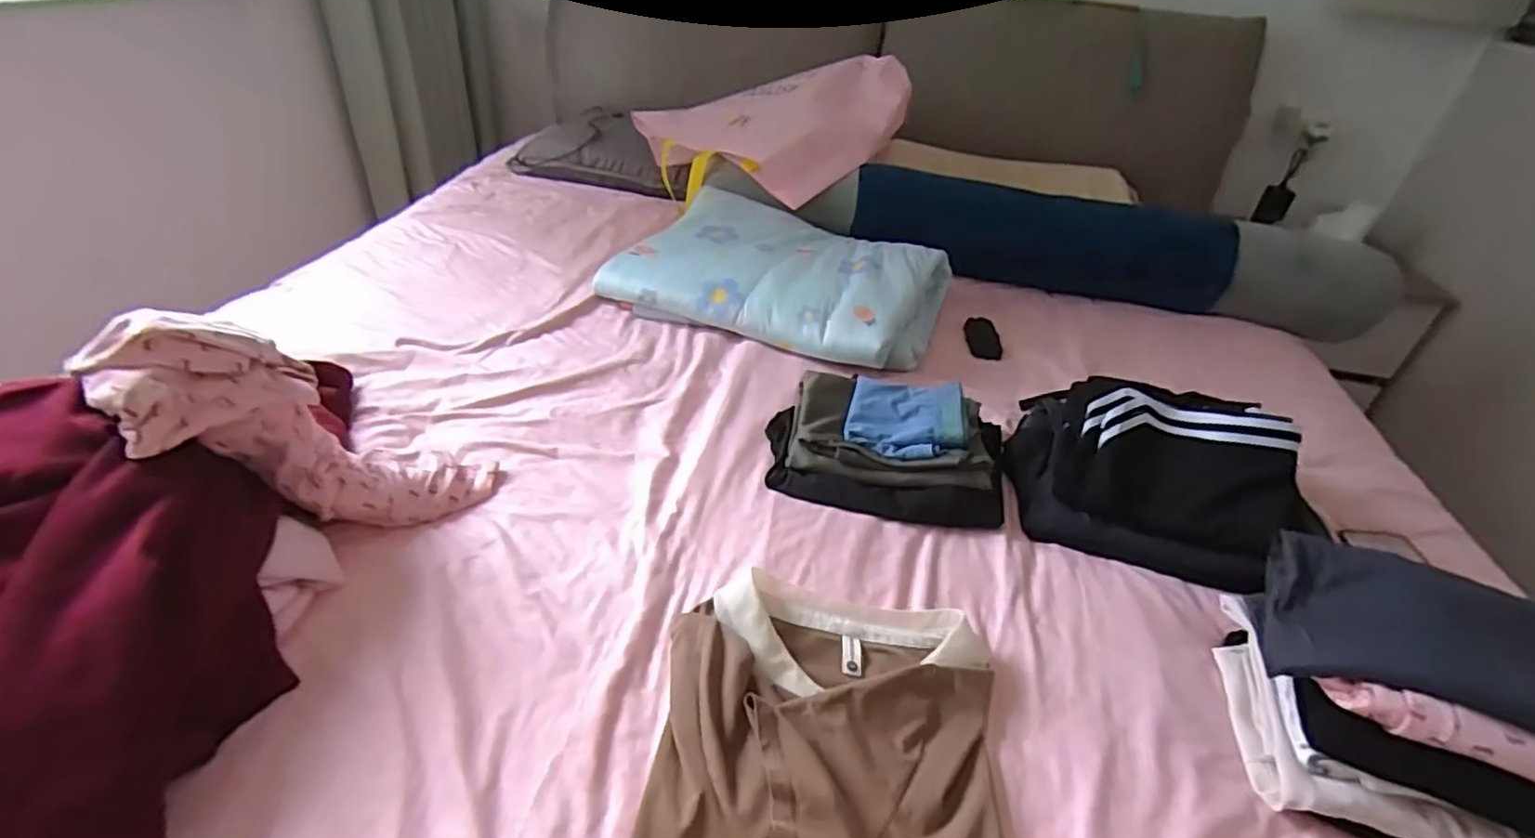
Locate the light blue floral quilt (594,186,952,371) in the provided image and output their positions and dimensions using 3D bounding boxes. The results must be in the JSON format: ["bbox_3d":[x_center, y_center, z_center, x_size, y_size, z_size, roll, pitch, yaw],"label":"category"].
[{"bbox_3d":[0.025,-0.248,1.188,0.521,0.110,0.343,18,38,16],"label":"light blue floral quilt"}]

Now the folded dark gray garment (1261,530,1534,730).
[{"bbox_3d":[0.579,0.199,0.552,0.311,0.042,0.124,19,66,17],"label":"folded dark gray garment"}]

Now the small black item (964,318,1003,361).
[{"bbox_3d":[0.369,-0.139,1.185,0.055,0.013,0.121,6,36,0],"label":"small black item"}]

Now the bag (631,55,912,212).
[{"bbox_3d":[0.022,-0.585,1.436,0.575,0.090,0.396,-12,59,4],"label":"bag"}]

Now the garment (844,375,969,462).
[{"bbox_3d":[0.174,-0.005,0.856,0.145,0.036,0.133,13,37,10],"label":"garment"}]

